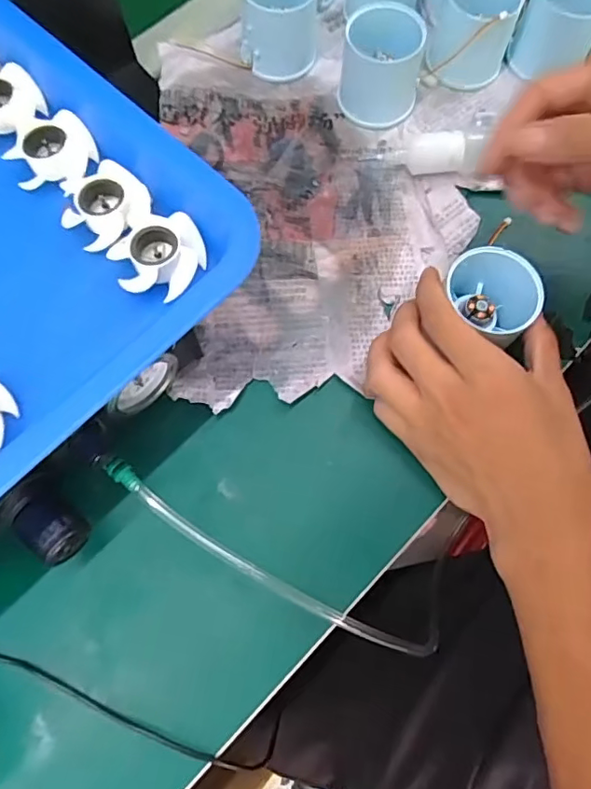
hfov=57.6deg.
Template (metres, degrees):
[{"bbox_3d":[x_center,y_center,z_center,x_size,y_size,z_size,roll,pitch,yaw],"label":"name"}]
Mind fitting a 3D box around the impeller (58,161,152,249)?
[{"bbox_3d":[-0.095,-0.096,0.270,0.041,0.017,0.039,-9,71,-2],"label":"impeller"}]

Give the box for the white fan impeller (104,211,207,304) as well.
[{"bbox_3d":[-0.065,-0.068,0.261,0.037,0.015,0.041,23,73,9],"label":"white fan impeller"}]

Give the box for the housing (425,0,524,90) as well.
[{"bbox_3d":[0.123,-0.251,0.372,0.053,0.052,0.061,13,72,6],"label":"housing"}]

